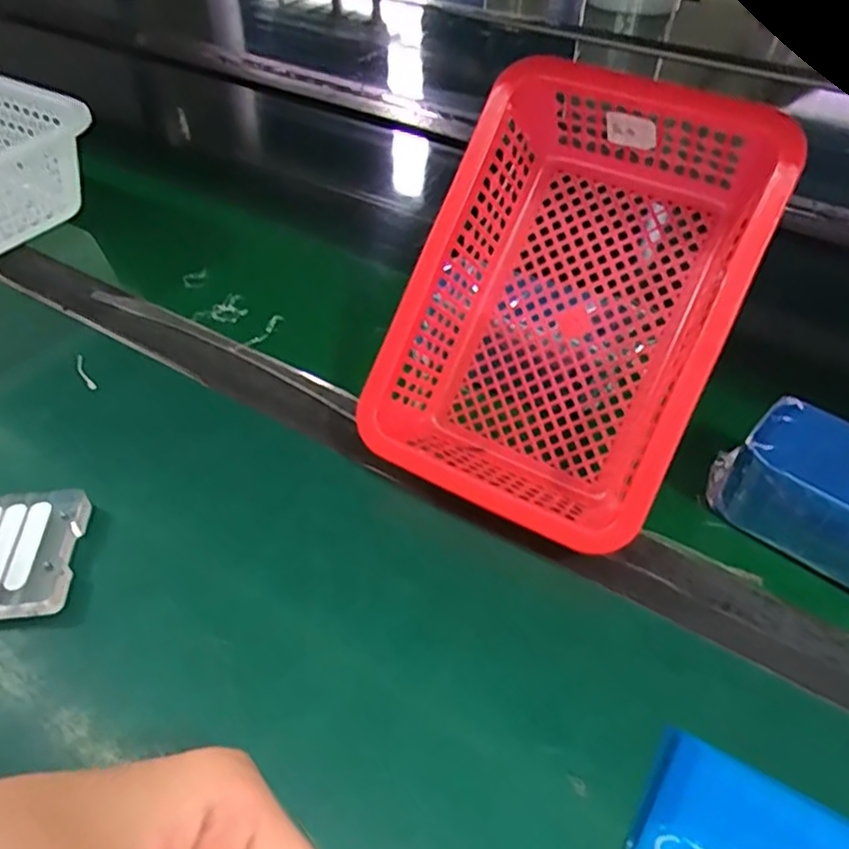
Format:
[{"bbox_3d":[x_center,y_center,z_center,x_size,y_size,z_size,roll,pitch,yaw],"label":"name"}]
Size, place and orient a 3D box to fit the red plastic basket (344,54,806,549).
[{"bbox_3d":[0.076,-0.062,0.357,0.149,0.218,0.071,24,3,14],"label":"red plastic basket"}]

